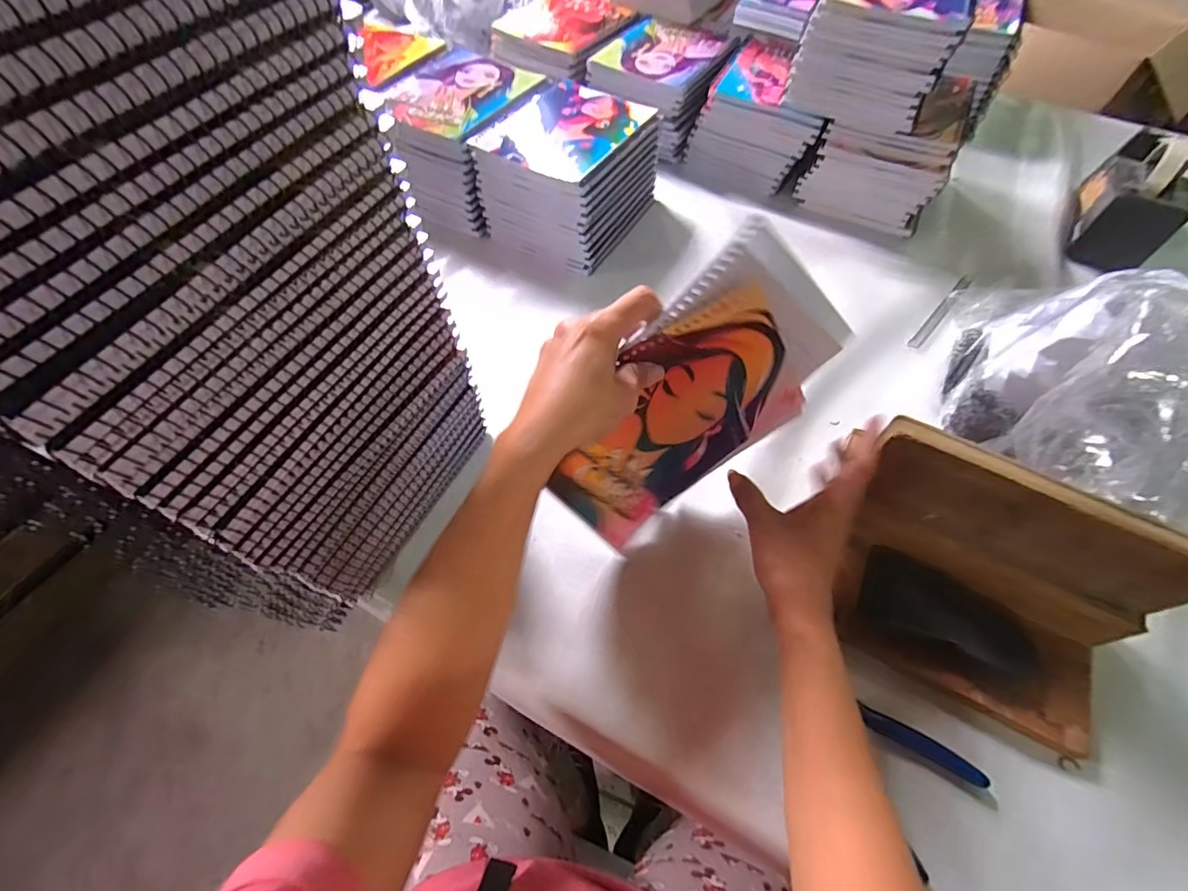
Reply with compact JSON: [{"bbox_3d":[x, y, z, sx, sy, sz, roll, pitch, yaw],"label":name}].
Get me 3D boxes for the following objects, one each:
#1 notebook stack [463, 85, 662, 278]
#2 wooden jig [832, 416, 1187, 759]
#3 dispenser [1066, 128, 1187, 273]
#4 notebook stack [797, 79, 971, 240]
[{"bbox_3d":[-0.029,-0.348,0.652,0.156,0.113,0.199,28,61,16],"label":"notebook stack"},{"bbox_3d":[0.279,0.101,0.364,0.211,0.125,0.127,26,61,15],"label":"wooden jig"},{"bbox_3d":[0.700,-0.326,0.653,0.091,0.108,0.209,32,62,18],"label":"dispenser"},{"bbox_3d":[0.393,-0.407,0.695,0.164,0.123,0.162,22,60,13],"label":"notebook stack"}]

